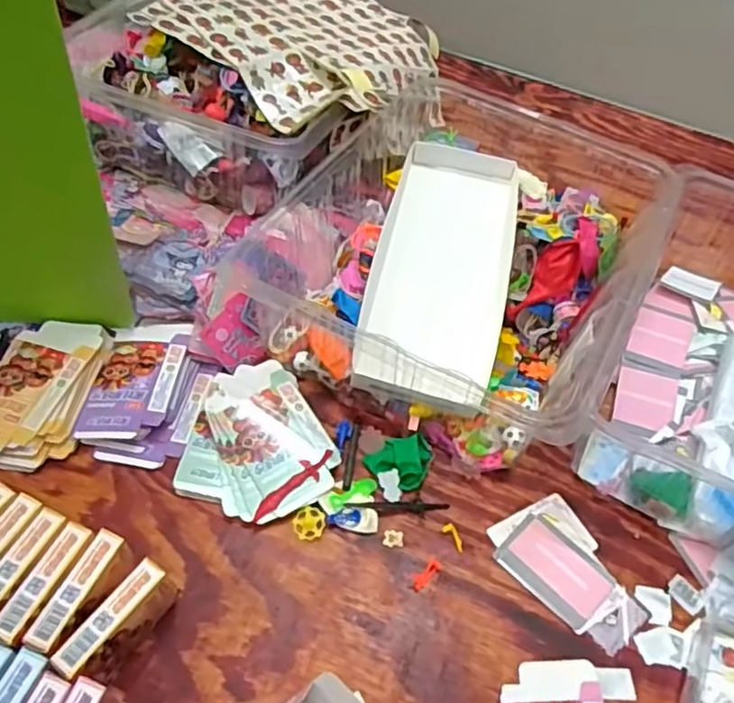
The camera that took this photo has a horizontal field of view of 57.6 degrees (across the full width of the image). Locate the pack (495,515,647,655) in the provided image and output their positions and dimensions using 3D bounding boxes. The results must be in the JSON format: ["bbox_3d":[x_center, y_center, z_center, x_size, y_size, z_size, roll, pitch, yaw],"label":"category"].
[{"bbox_3d":[0.185,0.209,0.606,0.068,0.008,0.128,-36,63,-29],"label":"pack"}]

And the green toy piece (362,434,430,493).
[{"bbox_3d":[0.033,0.104,0.658,0.059,0.016,0.051,26,54,14],"label":"green toy piece"}]

